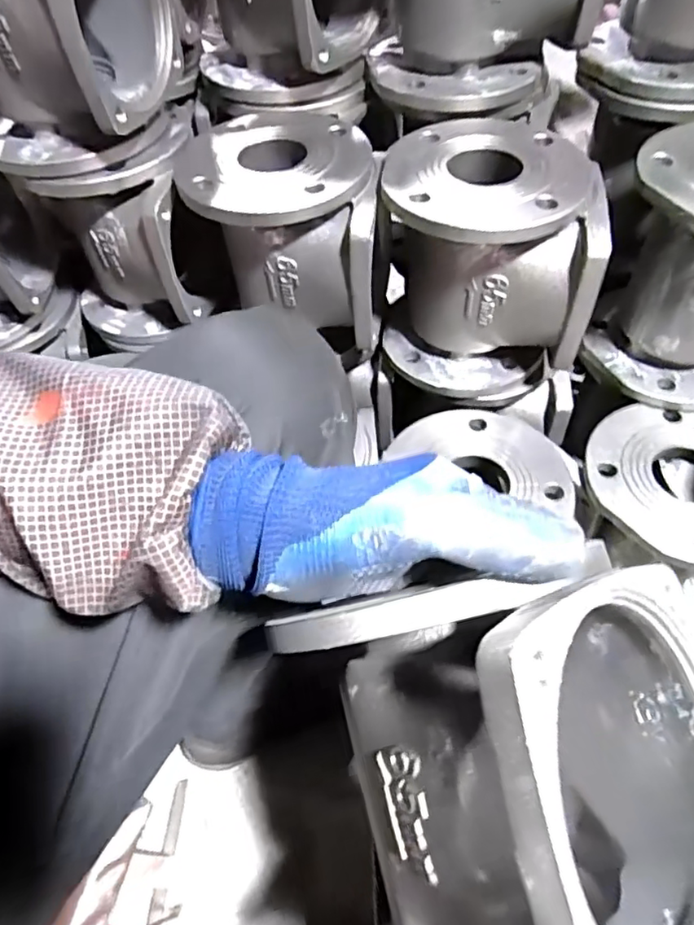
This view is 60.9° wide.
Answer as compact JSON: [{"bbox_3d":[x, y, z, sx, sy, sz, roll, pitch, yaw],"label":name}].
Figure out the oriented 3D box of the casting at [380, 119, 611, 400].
[{"bbox_3d":[0.129,-0.190,0.579,0.180,0.197,0.162,1,55,6],"label":"casting"}]

